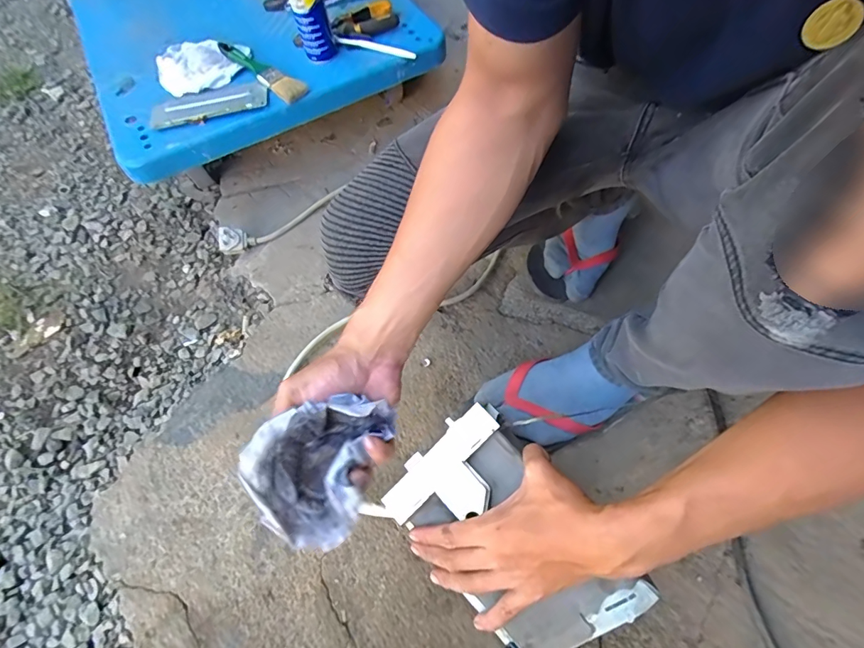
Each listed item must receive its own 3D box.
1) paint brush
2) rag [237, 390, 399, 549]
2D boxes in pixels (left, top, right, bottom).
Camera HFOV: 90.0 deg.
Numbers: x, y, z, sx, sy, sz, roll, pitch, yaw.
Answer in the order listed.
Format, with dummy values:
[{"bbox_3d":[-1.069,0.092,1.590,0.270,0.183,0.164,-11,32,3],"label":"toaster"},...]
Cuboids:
[{"bbox_3d":[-0.282,-0.416,0.705,0.200,0.013,0.040,38,68,19],"label":"paint brush"},{"bbox_3d":[-0.103,0.121,0.387,0.097,0.076,0.129,20,63,11],"label":"rag"}]

